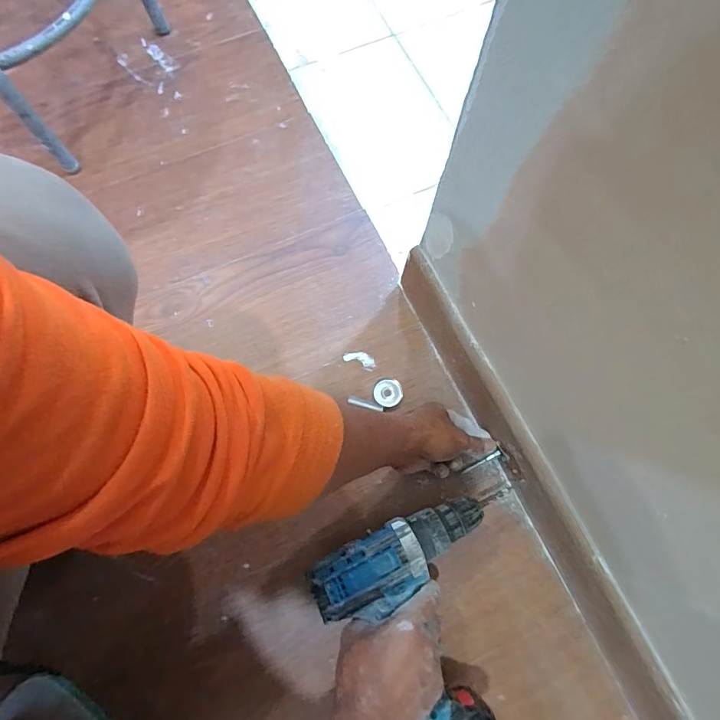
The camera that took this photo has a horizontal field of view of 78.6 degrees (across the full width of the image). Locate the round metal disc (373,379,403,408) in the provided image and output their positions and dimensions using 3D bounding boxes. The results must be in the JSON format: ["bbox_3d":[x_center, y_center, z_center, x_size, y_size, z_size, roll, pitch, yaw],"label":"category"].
[{"bbox_3d":[0.037,0.044,0.578,0.036,0.009,0.037,1,74,-2],"label":"round metal disc"}]

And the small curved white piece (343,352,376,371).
[{"bbox_3d":[0.000,-0.001,0.589,0.042,0.004,0.020,23,75,4],"label":"small curved white piece"}]

